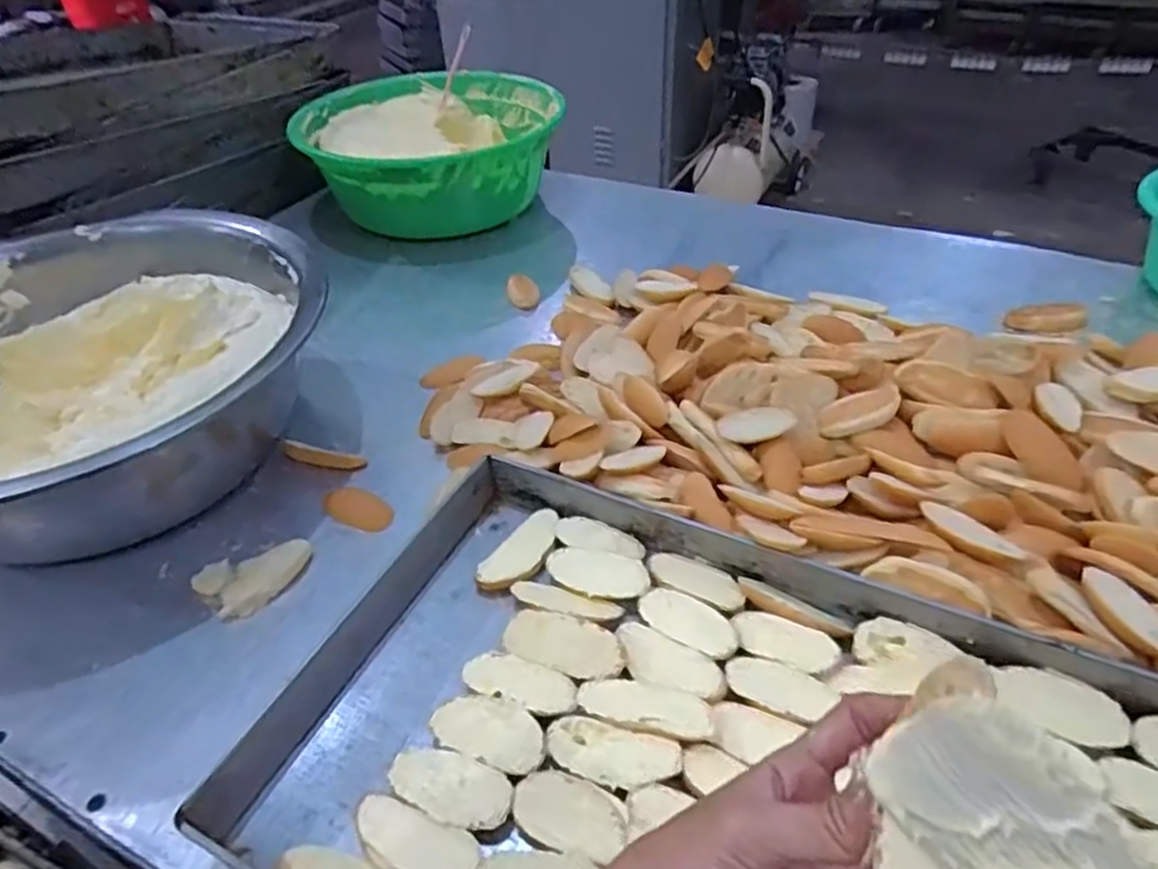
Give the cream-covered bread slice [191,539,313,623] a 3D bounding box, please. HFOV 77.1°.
[{"bbox_3d":[-0.288,0.123,0.649,0.067,0.014,0.092,29,51,30],"label":"cream-covered bread slice"}]

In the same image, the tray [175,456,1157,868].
[{"bbox_3d":[0.110,0.231,0.469,0.619,0.048,0.361,15,45,23],"label":"tray"}]

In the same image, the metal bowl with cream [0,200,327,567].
[{"bbox_3d":[-0.474,-0.050,0.739,0.444,0.204,0.462,-2,42,1],"label":"metal bowl with cream"}]

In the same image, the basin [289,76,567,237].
[{"bbox_3d":[-0.232,-0.453,1.197,0.399,0.183,0.381,-2,42,1],"label":"basin"}]

